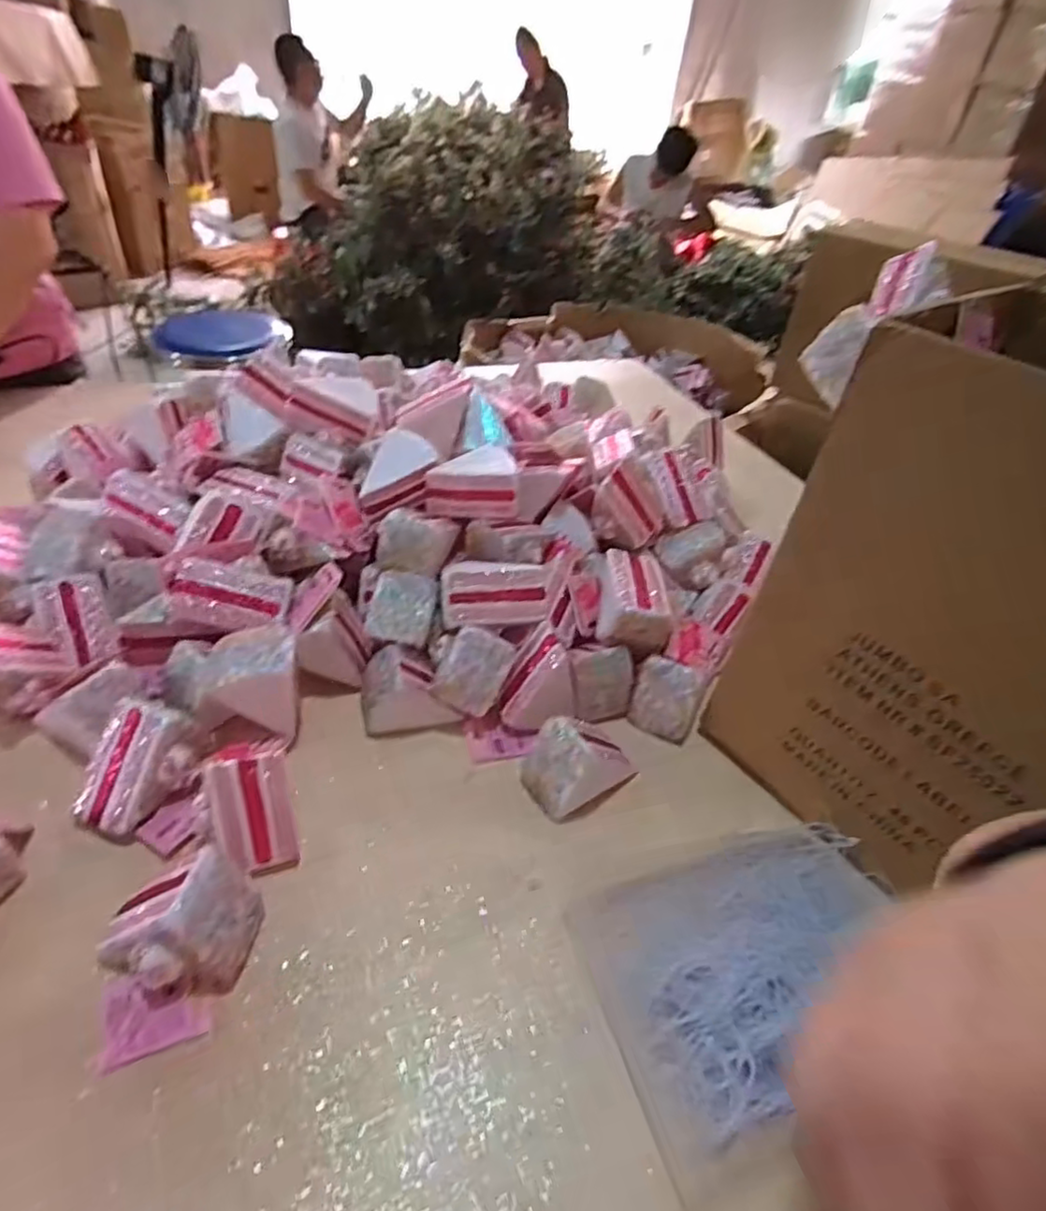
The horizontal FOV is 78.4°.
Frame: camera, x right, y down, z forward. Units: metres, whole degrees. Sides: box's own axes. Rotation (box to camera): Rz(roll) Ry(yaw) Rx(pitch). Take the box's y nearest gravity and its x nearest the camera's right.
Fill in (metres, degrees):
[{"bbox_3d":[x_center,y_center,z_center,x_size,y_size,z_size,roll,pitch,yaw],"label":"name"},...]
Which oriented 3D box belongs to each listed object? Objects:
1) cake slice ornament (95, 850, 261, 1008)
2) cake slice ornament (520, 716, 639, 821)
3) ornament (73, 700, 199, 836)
[{"bbox_3d":[-0.201,0.194,0.381,0.084,0.075,0.055,-23,49,-31],"label":"cake slice ornament"},{"bbox_3d":[0.052,0.122,0.516,0.089,0.062,0.071,-27,51,-33],"label":"cake slice ornament"},{"bbox_3d":[-0.281,0.116,0.467,0.063,0.059,0.081,15,41,9],"label":"ornament"}]

